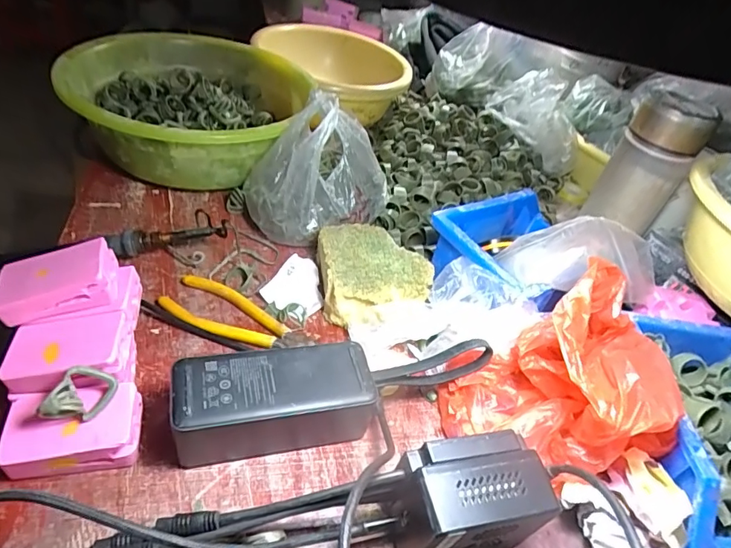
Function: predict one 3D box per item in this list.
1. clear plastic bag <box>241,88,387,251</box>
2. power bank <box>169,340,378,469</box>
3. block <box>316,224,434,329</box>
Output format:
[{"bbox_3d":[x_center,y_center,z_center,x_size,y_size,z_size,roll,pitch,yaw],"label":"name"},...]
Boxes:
[{"bbox_3d":[-0.039,-0.100,0.486,0.151,0.116,0.092,-1,43,-17],"label":"clear plastic bag"},{"bbox_3d":[-0.062,0.086,0.331,0.131,0.045,0.053,-4,44,-20],"label":"power bank"},{"bbox_3d":[0.008,-0.002,0.450,0.099,0.031,0.112,0,42,-15],"label":"block"}]

